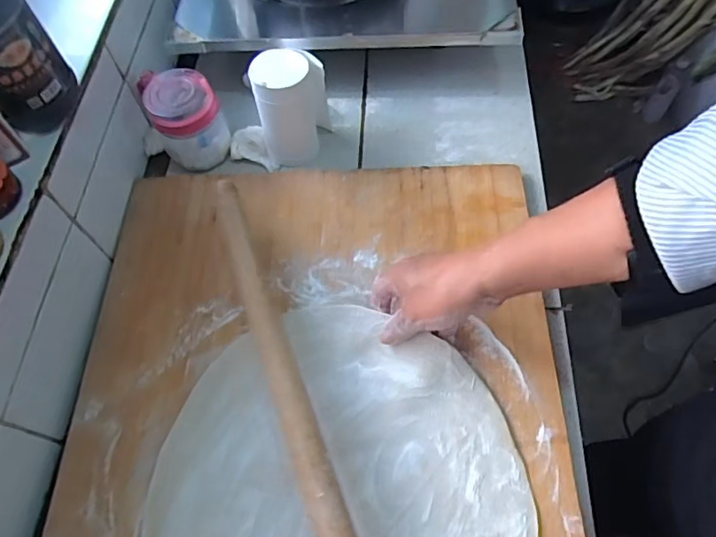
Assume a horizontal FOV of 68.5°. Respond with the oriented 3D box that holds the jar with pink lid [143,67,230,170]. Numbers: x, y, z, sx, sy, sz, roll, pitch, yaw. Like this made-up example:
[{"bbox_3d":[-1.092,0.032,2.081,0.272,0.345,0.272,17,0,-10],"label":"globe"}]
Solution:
[{"bbox_3d":[-0.208,-0.184,0.638,0.077,0.084,0.081,-1,61,2],"label":"jar with pink lid"}]

